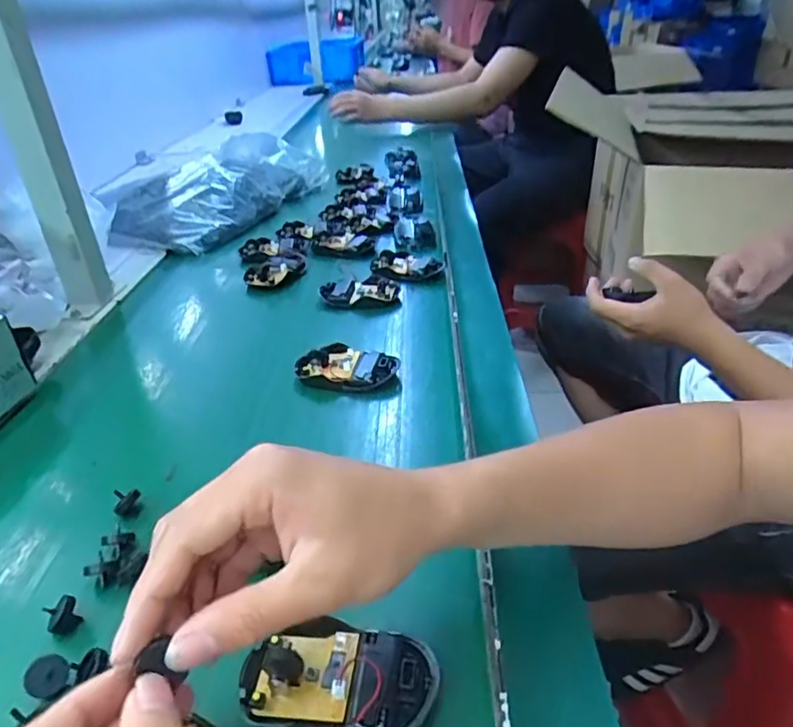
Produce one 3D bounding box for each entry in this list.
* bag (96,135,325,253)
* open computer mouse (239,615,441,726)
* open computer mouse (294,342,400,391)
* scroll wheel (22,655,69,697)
[{"bbox_3d":[-0.298,-0.292,0.969,0.200,0.092,0.369,14,34,26],"label":"bag"},{"bbox_3d":[-0.027,0.158,0.294,0.092,0.022,0.053,4,31,11],"label":"open computer mouse"},{"bbox_3d":[-0.045,0.003,0.540,0.085,0.025,0.056,11,33,22],"label":"open computer mouse"},{"bbox_3d":[-0.180,0.161,0.302,0.019,0.006,0.019,31,57,-4],"label":"scroll wheel"}]

